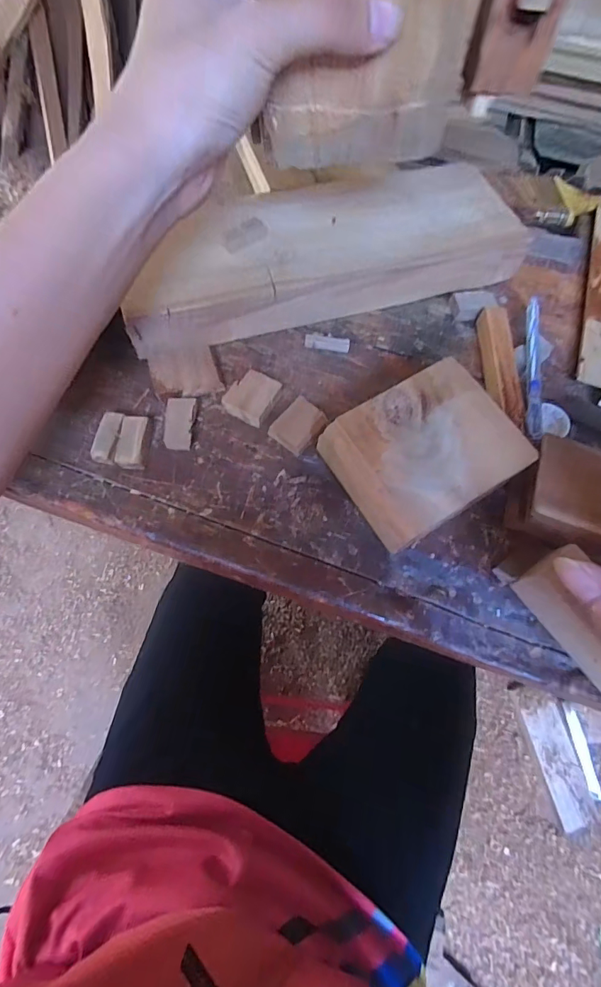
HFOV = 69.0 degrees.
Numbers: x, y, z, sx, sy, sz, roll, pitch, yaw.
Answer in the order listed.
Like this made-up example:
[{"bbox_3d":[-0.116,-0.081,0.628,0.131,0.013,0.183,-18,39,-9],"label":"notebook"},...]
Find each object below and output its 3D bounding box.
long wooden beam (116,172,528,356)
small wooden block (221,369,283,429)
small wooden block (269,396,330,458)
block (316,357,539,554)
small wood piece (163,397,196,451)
[{"bbox_3d":[0.018,-0.191,0.341,0.313,0.040,0.117,-17,69,-10],"label":"long wooden beam"},{"bbox_3d":[-0.033,-0.065,0.298,0.030,0.013,0.033,24,68,7],"label":"small wooden block"},{"bbox_3d":[-0.001,-0.044,0.292,0.027,0.013,0.033,41,71,13],"label":"small wooden block"},{"bbox_3d":[0.074,-0.021,0.274,0.104,0.037,0.083,-29,72,-15],"label":"block"},{"bbox_3d":[-0.079,-0.045,0.286,0.018,0.013,0.033,4,67,-2],"label":"small wood piece"}]

